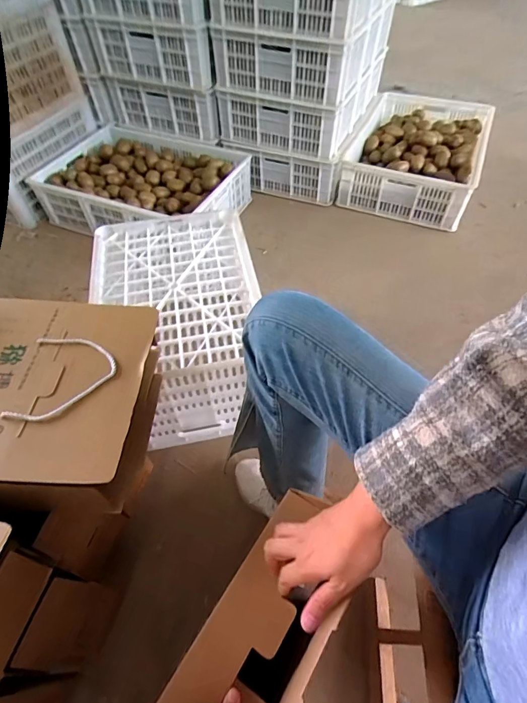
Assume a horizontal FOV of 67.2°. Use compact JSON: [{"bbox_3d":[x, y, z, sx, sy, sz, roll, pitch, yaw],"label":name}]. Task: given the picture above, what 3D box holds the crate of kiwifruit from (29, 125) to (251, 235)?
[{"bbox_3d":[-0.438,-0.589,1.428,0.694,0.167,0.431,19,56,15],"label":"crate of kiwifruit"}]

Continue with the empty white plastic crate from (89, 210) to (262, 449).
[{"bbox_3d":[-0.189,-0.066,0.967,0.342,0.283,0.469,-11,54,-7],"label":"empty white plastic crate"}]

